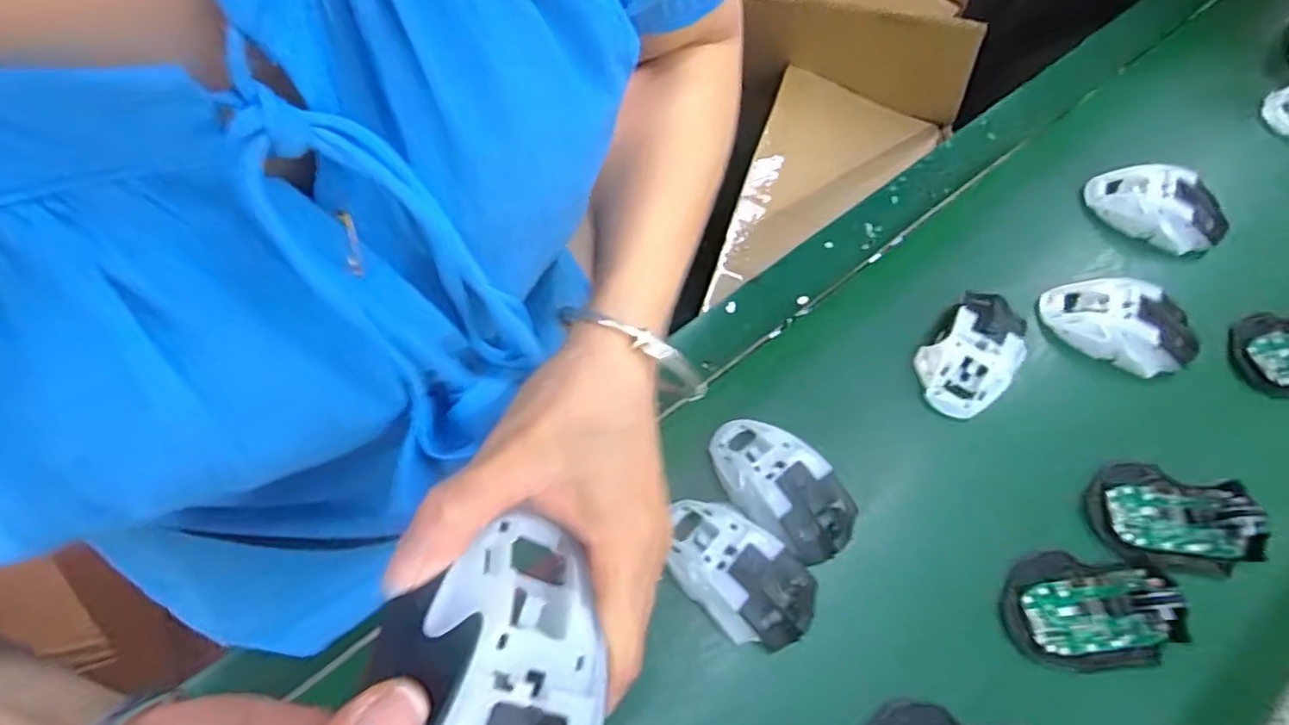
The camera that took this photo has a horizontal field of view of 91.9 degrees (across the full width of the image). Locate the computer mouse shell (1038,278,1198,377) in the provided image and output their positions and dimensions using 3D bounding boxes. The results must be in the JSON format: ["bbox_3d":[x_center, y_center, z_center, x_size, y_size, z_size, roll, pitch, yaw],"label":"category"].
[{"bbox_3d":[0.388,-0.034,0.509,0.105,0.040,0.059,28,67,12],"label":"computer mouse shell"}]

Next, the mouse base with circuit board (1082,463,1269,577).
[{"bbox_3d":[0.378,0.107,0.442,0.108,0.025,0.074,5,64,2],"label":"mouse base with circuit board"}]

